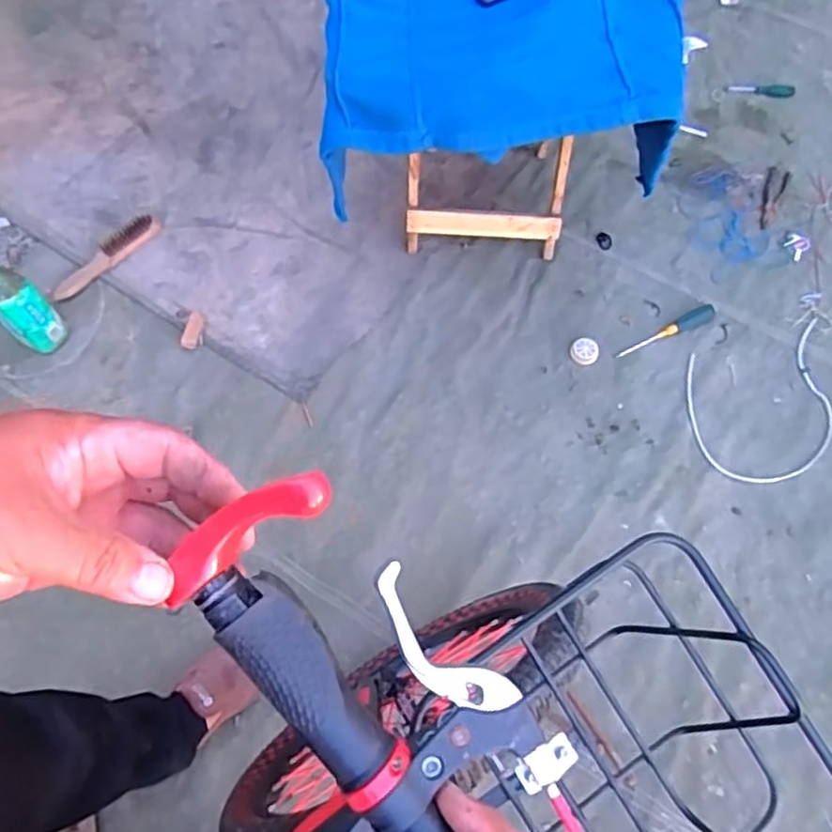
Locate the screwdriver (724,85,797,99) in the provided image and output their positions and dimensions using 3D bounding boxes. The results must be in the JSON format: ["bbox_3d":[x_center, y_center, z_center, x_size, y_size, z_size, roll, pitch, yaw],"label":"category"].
[{"bbox_3d":[0.734,-0.697,1.473,0.134,0.018,0.033,9,65,4],"label":"screwdriver"}]

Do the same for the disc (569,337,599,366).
[{"bbox_3d":[0.317,-0.123,1.296,0.054,0.015,0.055,0,66,1],"label":"disc"}]

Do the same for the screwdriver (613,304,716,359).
[{"bbox_3d":[0.470,-0.159,1.301,0.205,0.030,0.031,-22,68,-9],"label":"screwdriver"}]

